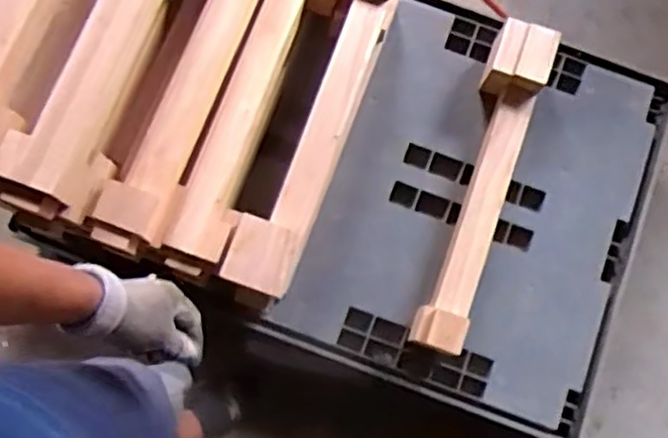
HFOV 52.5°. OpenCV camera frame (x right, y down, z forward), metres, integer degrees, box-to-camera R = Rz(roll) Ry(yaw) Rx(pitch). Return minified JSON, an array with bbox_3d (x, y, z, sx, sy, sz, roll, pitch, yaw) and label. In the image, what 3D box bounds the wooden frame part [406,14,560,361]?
[{"bbox_3d":[0.298,-0.073,1.352,0.134,0.137,0.693,19,78,2],"label":"wooden frame part"}]

